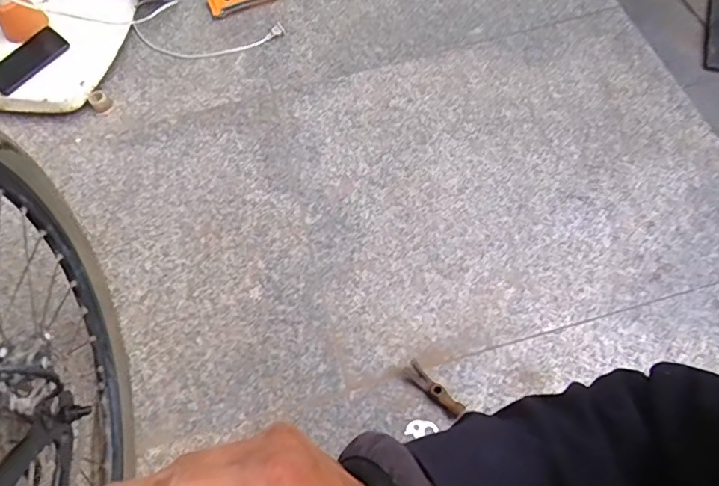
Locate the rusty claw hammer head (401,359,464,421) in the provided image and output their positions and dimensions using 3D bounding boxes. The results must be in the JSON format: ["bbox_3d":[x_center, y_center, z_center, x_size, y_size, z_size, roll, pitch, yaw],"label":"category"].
[{"bbox_3d":[0.107,0.213,0.762,0.097,0.026,0.028,42,75,19],"label":"rusty claw hammer head"}]

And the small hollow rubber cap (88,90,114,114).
[{"bbox_3d":[-0.533,-0.293,1.065,0.038,0.028,0.042,-42,70,-14],"label":"small hollow rubber cap"}]

